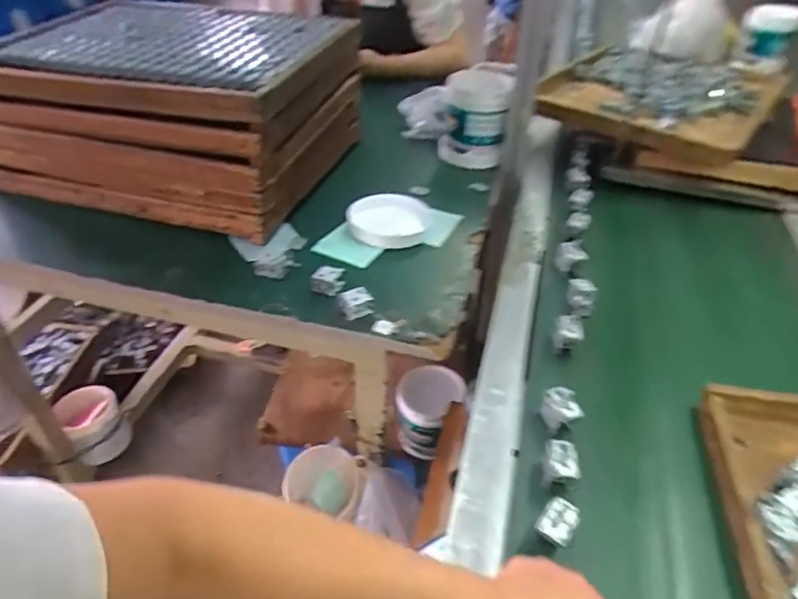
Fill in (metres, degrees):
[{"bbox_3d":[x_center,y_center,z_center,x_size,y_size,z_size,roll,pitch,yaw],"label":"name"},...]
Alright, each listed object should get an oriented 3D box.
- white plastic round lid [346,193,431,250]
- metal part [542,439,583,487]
[{"bbox_3d":[-0.015,-0.125,0.853,0.125,0.034,0.109,0,39,0],"label":"white plastic round lid"},{"bbox_3d":[0.158,0.164,0.552,0.033,0.045,0.035,13,41,15],"label":"metal part"}]

